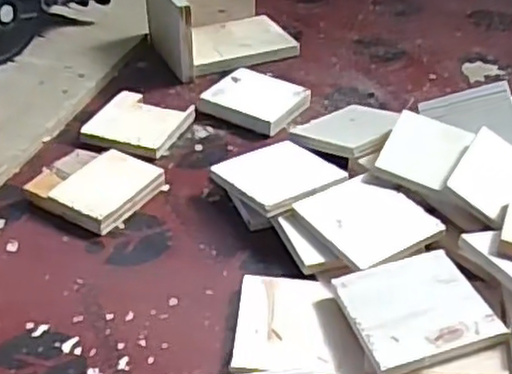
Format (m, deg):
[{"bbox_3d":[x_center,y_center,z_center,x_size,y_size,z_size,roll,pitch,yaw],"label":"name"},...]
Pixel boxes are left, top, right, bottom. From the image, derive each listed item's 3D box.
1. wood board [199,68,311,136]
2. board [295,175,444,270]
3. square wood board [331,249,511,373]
[{"bbox_3d":[0.001,-0.095,0.756,0.093,0.013,0.080,23,43,24],"label":"wood board"},{"bbox_3d":[0.090,0.026,0.572,0.086,0.010,0.087,-21,44,-27],"label":"board"},{"bbox_3d":[0.110,0.084,0.492,0.090,0.007,0.094,-15,35,-9],"label":"square wood board"}]

